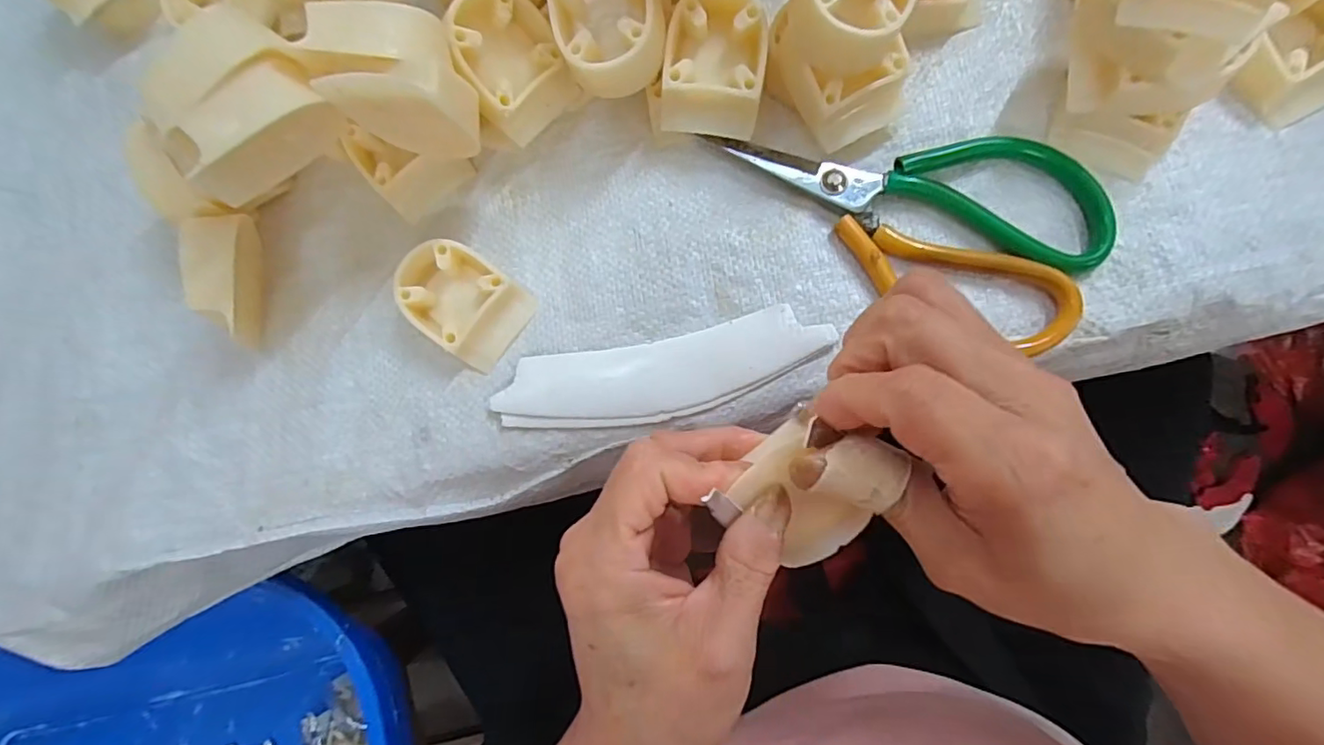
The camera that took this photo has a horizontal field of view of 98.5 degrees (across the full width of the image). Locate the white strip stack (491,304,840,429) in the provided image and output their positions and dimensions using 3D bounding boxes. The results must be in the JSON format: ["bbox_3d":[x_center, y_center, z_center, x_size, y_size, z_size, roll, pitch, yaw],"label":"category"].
[{"bbox_3d":[0.000,0.001,0.271,0.157,0.011,0.039,-11,82,4],"label":"white strip stack"}]

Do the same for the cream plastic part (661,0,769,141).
[{"bbox_3d":[0.025,-0.144,0.270,0.044,0.026,0.061,7,98,3],"label":"cream plastic part"}]

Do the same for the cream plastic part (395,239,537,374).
[{"bbox_3d":[-0.098,-0.036,0.278,0.062,0.023,0.044,39,88,9],"label":"cream plastic part"}]

